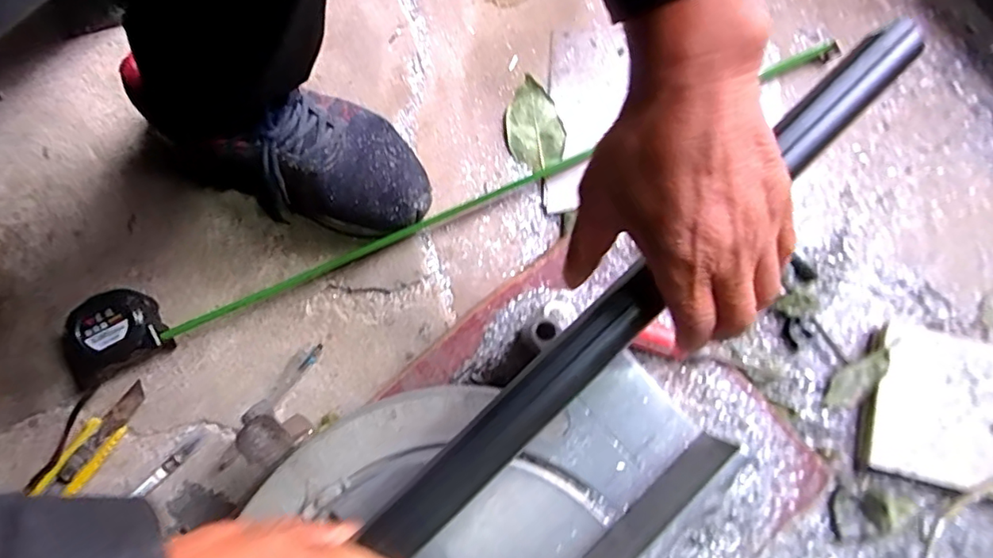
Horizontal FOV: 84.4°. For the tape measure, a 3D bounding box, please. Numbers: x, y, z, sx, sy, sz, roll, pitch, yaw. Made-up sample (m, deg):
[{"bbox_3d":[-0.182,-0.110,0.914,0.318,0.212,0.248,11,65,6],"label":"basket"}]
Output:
[{"bbox_3d":[-0.023,-0.073,0.519,0.813,0.041,0.075,-20,80,-4],"label":"tape measure"}]

